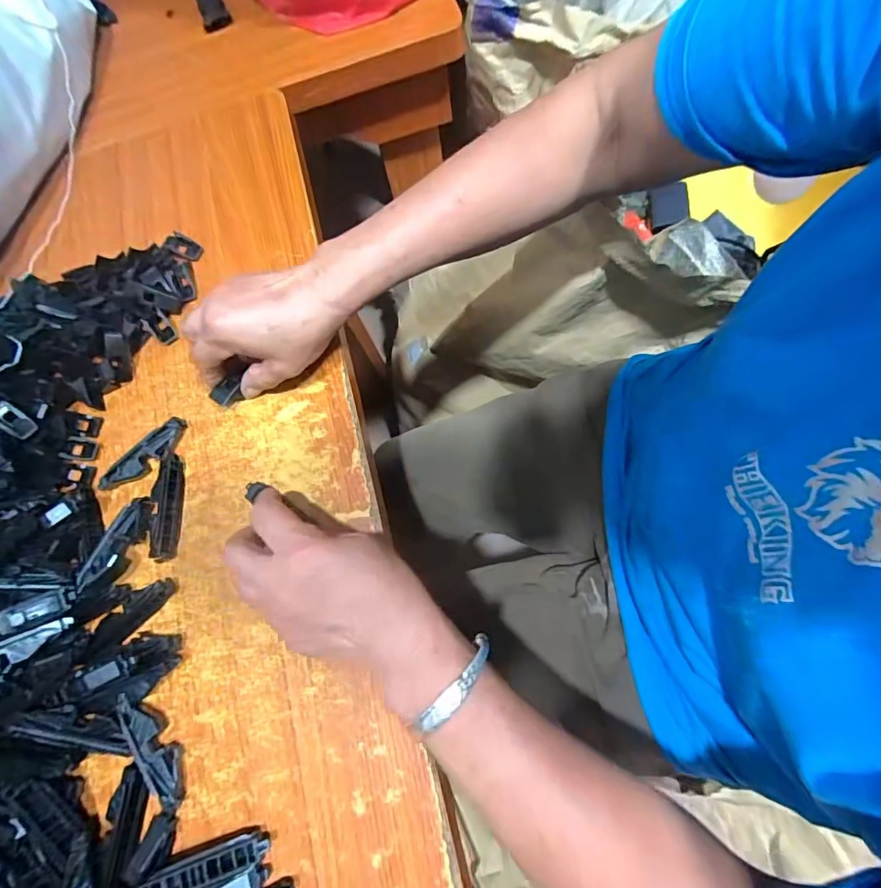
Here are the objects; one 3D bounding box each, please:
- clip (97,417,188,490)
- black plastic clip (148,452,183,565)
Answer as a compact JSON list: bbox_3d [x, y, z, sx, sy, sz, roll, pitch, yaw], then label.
[{"bbox_3d":[-0.238,0.010,0.371,0.079,0.015,0.016,-44,74,-6],"label":"clip"},{"bbox_3d":[-0.214,0.049,0.360,0.019,0.011,0.081,-5,74,5],"label":"black plastic clip"}]

